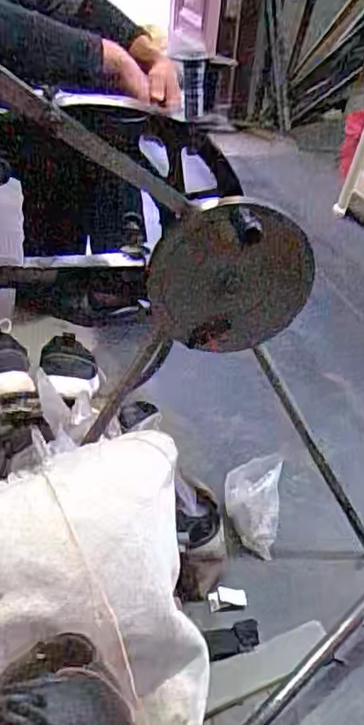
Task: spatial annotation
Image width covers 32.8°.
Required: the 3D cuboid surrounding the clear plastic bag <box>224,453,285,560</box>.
[{"bbox_3d":[0.098,0.197,0.877,0.082,0.087,0.110,10,38,6],"label":"clear plastic bag"}]

